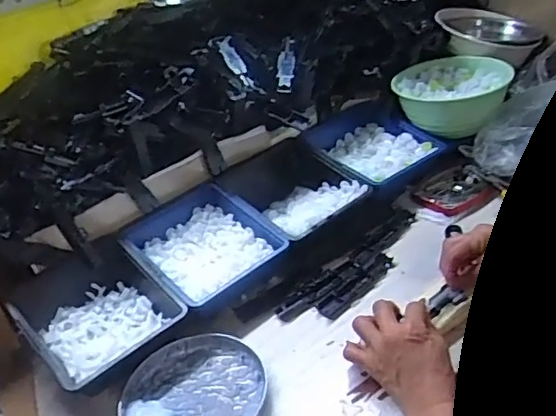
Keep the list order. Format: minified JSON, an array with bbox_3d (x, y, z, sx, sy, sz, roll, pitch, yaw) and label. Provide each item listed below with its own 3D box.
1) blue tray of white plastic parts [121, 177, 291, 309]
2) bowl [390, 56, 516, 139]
[{"bbox_3d":[-0.092,0.044,0.714,0.149,0.046,0.168,-32,40,-30],"label":"blue tray of white plastic parts"},{"bbox_3d":[0.252,-0.160,0.855,0.162,0.072,0.151,1,36,14],"label":"bowl"}]

